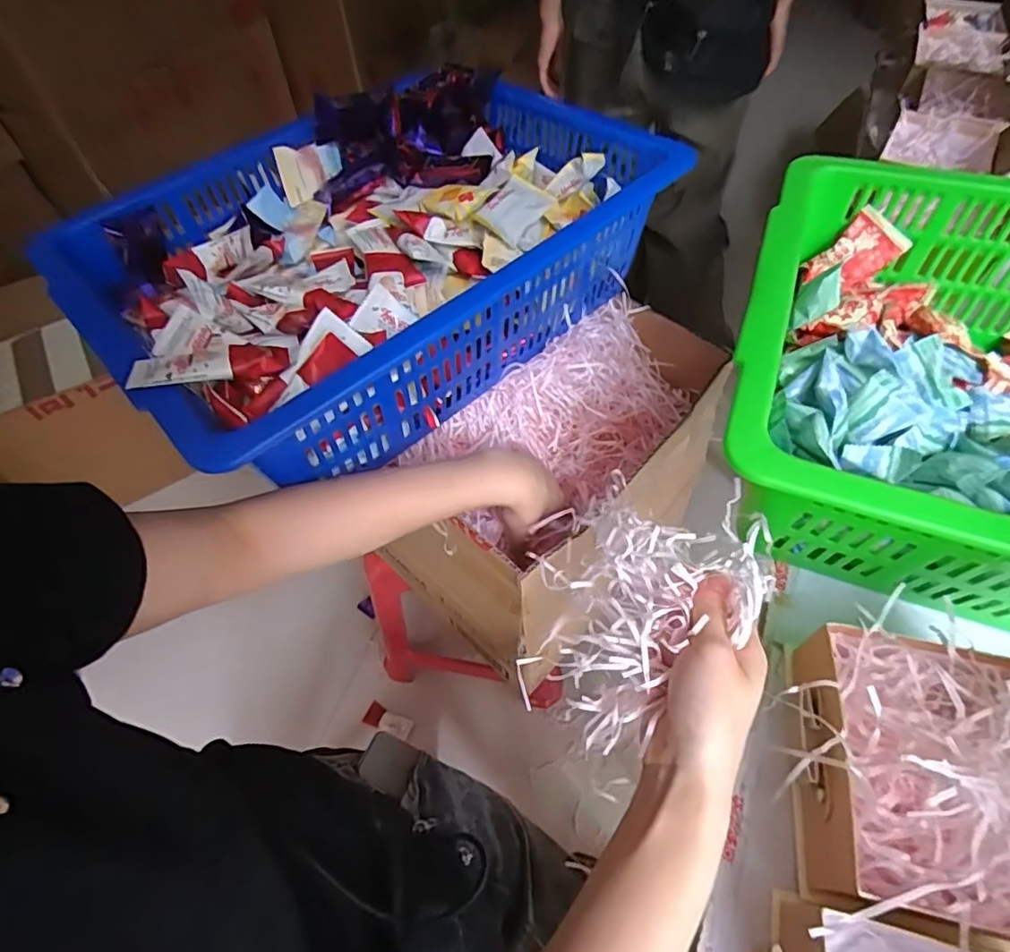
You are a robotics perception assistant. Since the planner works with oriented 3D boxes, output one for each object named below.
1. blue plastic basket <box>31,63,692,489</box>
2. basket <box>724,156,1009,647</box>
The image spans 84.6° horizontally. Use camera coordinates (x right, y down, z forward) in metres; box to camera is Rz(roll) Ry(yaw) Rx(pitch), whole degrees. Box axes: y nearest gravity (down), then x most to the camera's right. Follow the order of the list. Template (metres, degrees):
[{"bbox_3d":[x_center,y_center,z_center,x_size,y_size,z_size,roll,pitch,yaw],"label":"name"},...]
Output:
[{"bbox_3d":[-0.119,-0.211,0.520,0.371,0.126,0.469,36,64,25],"label":"blue plastic basket"},{"bbox_3d":[0.414,-0.045,0.381,0.486,0.121,0.355,18,58,15],"label":"basket"}]

